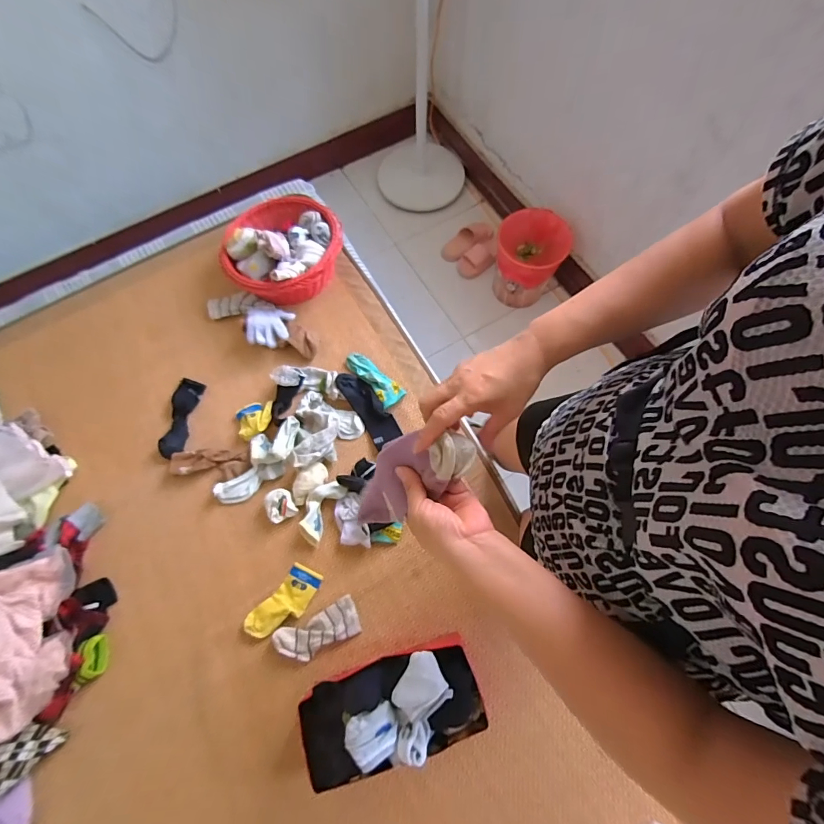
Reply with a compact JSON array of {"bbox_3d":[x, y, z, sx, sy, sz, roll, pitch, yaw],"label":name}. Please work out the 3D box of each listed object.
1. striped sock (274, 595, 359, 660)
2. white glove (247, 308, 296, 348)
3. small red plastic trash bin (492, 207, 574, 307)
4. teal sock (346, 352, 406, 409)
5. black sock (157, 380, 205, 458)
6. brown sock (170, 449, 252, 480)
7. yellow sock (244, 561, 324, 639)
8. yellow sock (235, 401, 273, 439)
[{"bbox_3d":[-0.174,0.405,0.740,0.153,0.014,0.067,-24,71,-7],"label":"striped sock"},{"bbox_3d":[-0.326,-0.198,0.912,0.096,0.034,0.097,0,70,1],"label":"white glove"},{"bbox_3d":[0.402,-0.519,1.419,0.239,0.246,0.244,25,73,10],"label":"small red plastic trash bin"},{"bbox_3d":[-0.088,-0.077,0.892,0.157,0.022,0.056,41,76,14],"label":"teal sock"},{"bbox_3d":[-0.515,0.012,0.888,0.063,0.008,0.178,6,71,4],"label":"black sock"},{"bbox_3d":[-0.429,0.106,0.846,0.167,0.021,0.061,5,71,3],"label":"brown sock"},{"bbox_3d":[-0.242,0.363,0.761,0.073,0.012,0.152,38,75,13],"label":"yellow sock"},{"bbox_3d":[-0.344,0.011,0.880,0.086,0.027,0.080,0,70,1],"label":"yellow sock"}]

